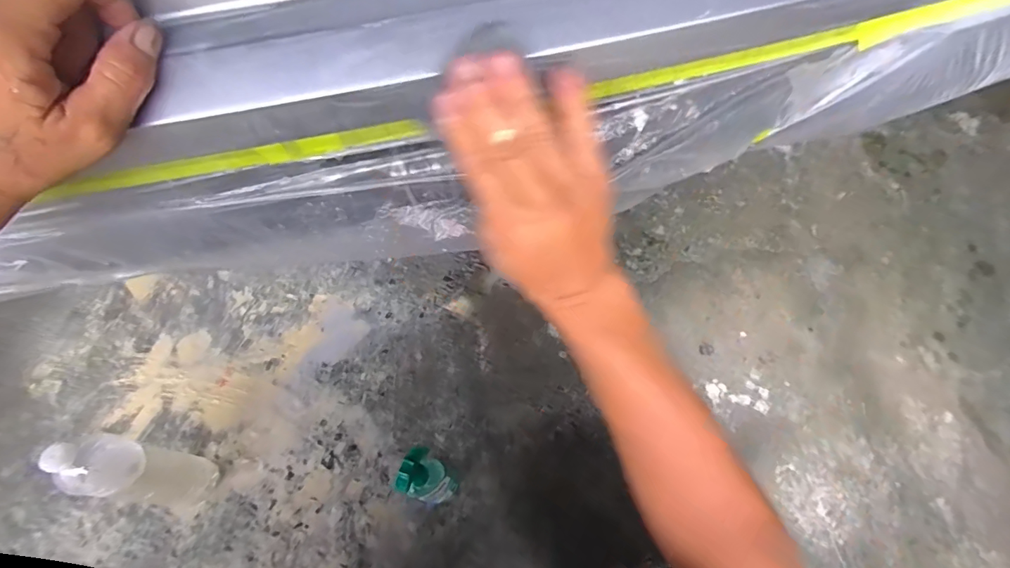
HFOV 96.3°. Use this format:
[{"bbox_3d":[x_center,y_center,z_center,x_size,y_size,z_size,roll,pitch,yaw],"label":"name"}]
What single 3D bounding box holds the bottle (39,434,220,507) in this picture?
[{"bbox_3d":[-0.531,0.268,0.641,0.087,0.267,0.080,2,63,5],"label":"bottle"}]

